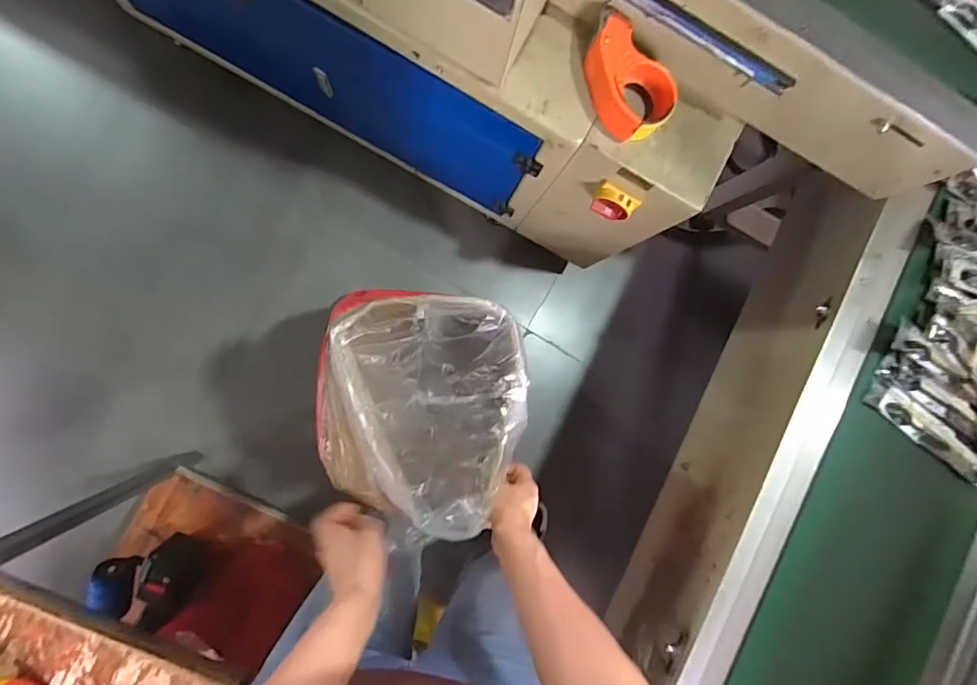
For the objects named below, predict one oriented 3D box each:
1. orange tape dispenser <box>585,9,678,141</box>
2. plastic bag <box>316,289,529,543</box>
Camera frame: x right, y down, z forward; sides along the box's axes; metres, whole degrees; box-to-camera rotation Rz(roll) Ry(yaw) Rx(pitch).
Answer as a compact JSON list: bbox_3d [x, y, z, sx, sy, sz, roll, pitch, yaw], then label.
[{"bbox_3d":[0.186,-0.352,0.651,0.086,0.059,0.144,-20,91,-6],"label":"orange tape dispenser"},{"bbox_3d":[-0.070,0.077,0.531,0.203,0.095,0.245,5,88,-6],"label":"plastic bag"}]

